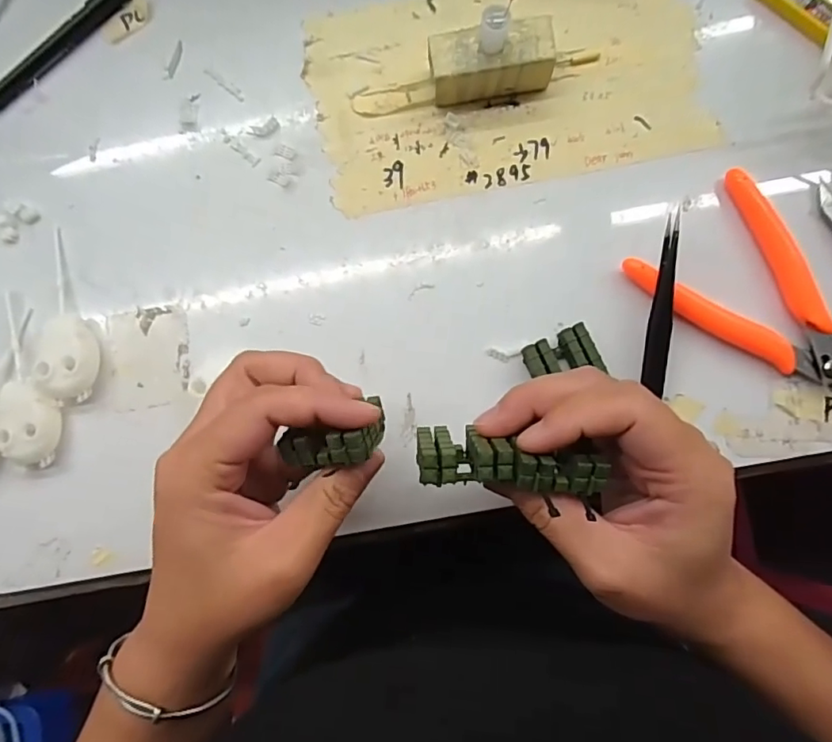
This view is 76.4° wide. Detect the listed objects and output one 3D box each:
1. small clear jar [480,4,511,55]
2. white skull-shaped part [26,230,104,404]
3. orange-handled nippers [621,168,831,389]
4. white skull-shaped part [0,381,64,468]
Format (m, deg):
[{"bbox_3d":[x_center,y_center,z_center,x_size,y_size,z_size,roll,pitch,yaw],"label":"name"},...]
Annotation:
[{"bbox_3d":[0.038,-0.168,0.260,0.013,0.018,0.012,0,85,3],"label":"small clear jar"},{"bbox_3d":[-0.187,-0.029,0.285,0.030,0.017,0.093,-4,85,3],"label":"white skull-shaped part"},{"bbox_3d":[0.171,-0.032,0.265,0.076,0.012,0.117,-38,84,-1],"label":"orange-handled nippers"},{"bbox_3d":[-0.204,0.027,0.278,0.029,0.015,0.046,-11,84,2],"label":"white skull-shaped part"}]

